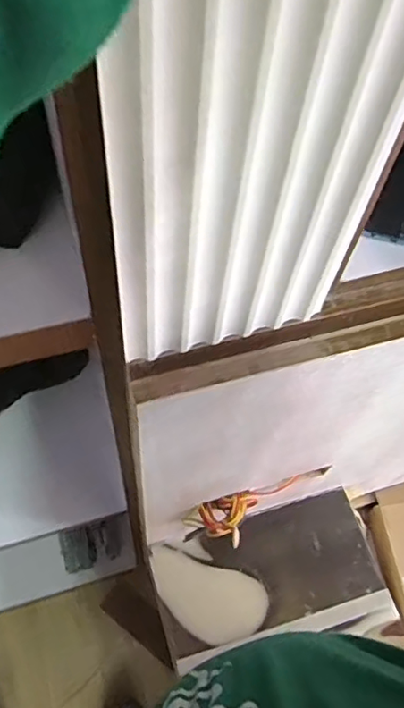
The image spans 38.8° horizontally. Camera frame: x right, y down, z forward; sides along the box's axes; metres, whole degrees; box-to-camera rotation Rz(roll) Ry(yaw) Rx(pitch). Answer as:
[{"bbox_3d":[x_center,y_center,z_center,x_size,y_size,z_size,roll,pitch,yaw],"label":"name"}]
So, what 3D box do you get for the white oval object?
[{"bbox_3d":[0.002,0.375,0.883,0.189,0.007,0.105,19,61,6],"label":"white oval object"}]

